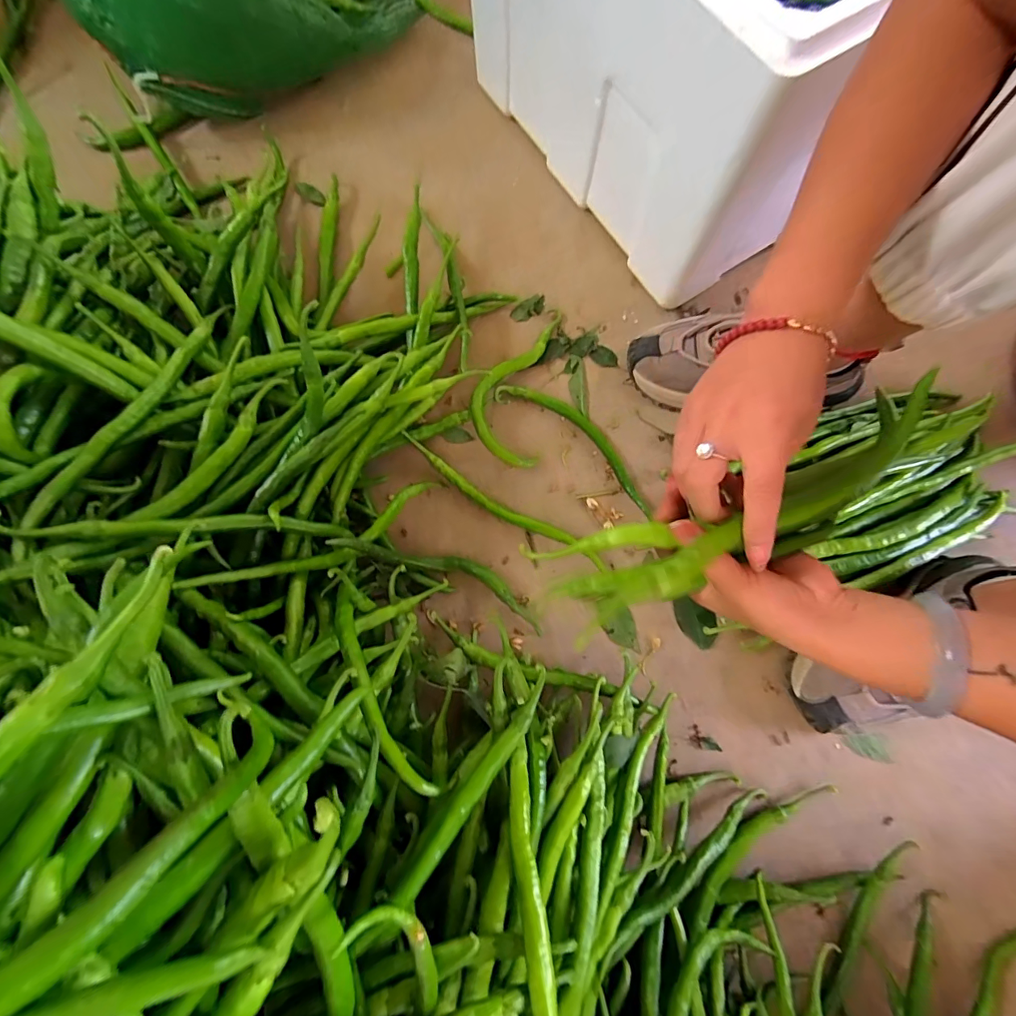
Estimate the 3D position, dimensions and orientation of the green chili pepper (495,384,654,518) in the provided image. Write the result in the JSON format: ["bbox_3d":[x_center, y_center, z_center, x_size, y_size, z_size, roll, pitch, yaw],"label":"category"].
[{"bbox_3d":[0.081,-0.075,0.490,0.211,0.012,0.050,39,81,7],"label":"green chili pepper"}]

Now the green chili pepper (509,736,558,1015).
[{"bbox_3d":[0.008,0.253,0.258,0.035,0.012,0.208,-2,56,-1],"label":"green chili pepper"}]

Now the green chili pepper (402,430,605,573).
[{"bbox_3d":[-0.007,-0.002,0.471,0.245,0.022,0.023,32,80,6],"label":"green chili pepper"}]

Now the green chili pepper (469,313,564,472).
[{"bbox_3d":[0.006,-0.139,0.494,0.076,0.030,0.190,9,78,2],"label":"green chili pepper"}]

